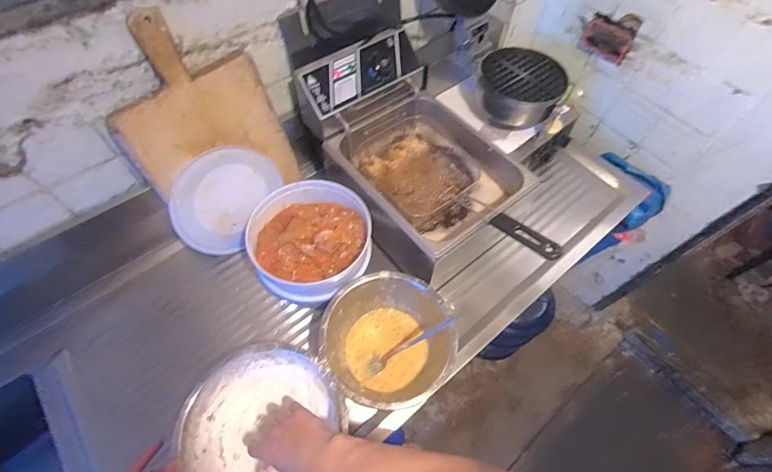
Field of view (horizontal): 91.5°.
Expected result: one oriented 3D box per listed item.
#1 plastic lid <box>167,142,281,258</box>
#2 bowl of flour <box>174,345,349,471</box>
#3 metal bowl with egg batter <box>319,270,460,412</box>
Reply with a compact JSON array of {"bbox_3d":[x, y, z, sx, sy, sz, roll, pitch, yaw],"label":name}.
[{"bbox_3d":[-0.303,-0.068,0.697,0.022,0.173,0.205,31,93,36],"label":"plastic lid"},{"bbox_3d":[-0.175,0.293,0.558,0.210,0.105,0.219,1,60,-2],"label":"bowl of flour"},{"bbox_3d":[0.004,0.178,0.634,0.207,0.098,0.204,1,60,-2],"label":"metal bowl with egg batter"}]

